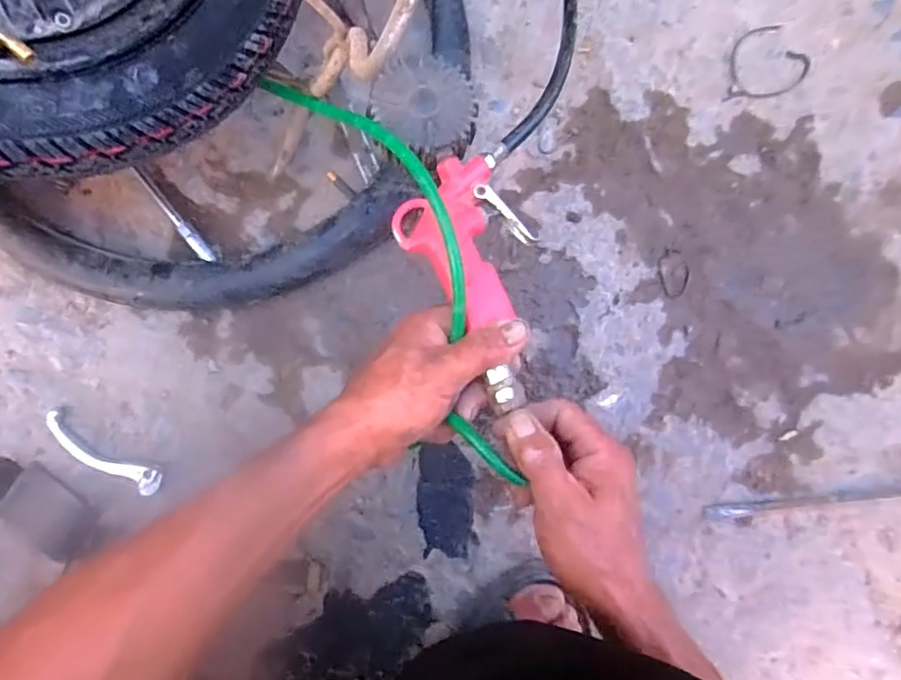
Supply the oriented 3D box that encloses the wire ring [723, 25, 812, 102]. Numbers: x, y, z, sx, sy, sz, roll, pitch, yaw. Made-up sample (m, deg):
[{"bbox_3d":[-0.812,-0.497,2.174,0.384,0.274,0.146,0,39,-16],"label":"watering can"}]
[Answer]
[{"bbox_3d":[0.284,-0.249,0.485,0.075,0.005,0.062,-6,92,-1],"label":"wire ring"}]

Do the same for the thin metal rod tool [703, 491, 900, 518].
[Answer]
[{"bbox_3d":[0.379,0.146,0.494,0.280,0.025,0.018,-5,92,-1],"label":"thin metal rod tool"}]

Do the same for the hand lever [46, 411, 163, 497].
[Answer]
[{"bbox_3d":[-0.305,0.102,0.477,0.112,0.023,0.024,31,91,-2],"label":"hand lever"}]

